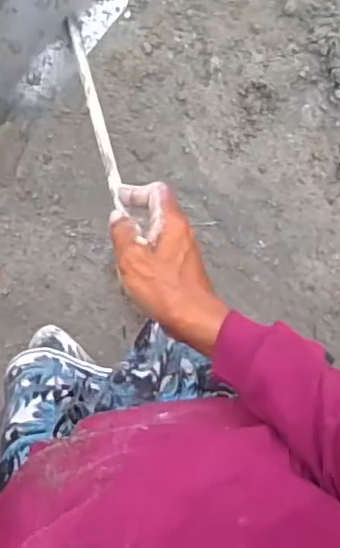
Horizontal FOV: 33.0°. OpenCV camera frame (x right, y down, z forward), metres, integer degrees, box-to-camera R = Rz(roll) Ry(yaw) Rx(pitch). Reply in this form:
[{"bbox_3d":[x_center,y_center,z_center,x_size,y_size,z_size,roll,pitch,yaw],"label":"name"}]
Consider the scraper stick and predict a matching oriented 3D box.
[{"bbox_3d":[-0.076,-0.168,0.568,0.011,0.011,0.266,-17,60,1],"label":"scraper stick"}]

